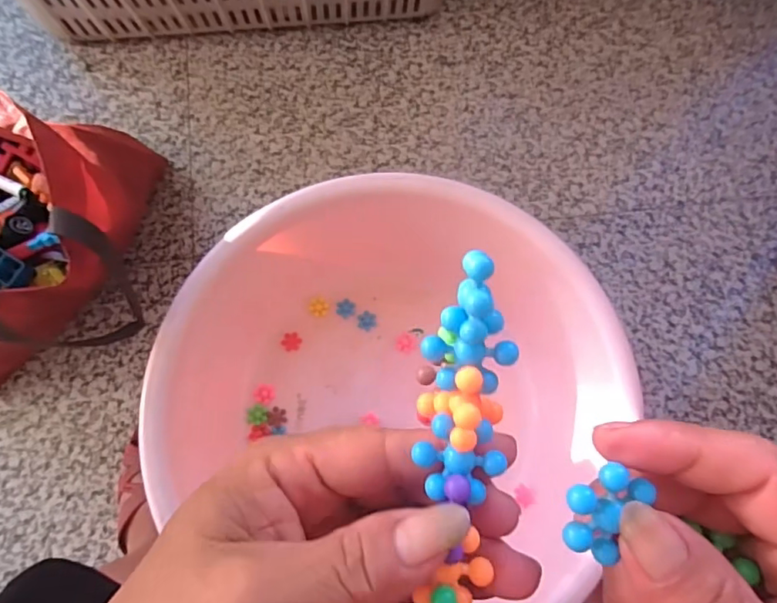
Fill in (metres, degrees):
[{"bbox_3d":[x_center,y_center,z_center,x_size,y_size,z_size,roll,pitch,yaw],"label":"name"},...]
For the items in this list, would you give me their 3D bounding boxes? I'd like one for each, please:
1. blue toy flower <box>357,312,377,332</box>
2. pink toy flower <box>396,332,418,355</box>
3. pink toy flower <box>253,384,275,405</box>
[{"bbox_3d":[-0.029,0.027,0.699,0.027,0.004,0.026,-2,101,-9],"label":"blue toy flower"},{"bbox_3d":[0.025,0.057,0.708,0.030,0.008,0.030,0,106,3],"label":"pink toy flower"},{"bbox_3d":[-0.158,0.119,0.666,0.026,0.004,0.025,52,53,-23],"label":"pink toy flower"}]

